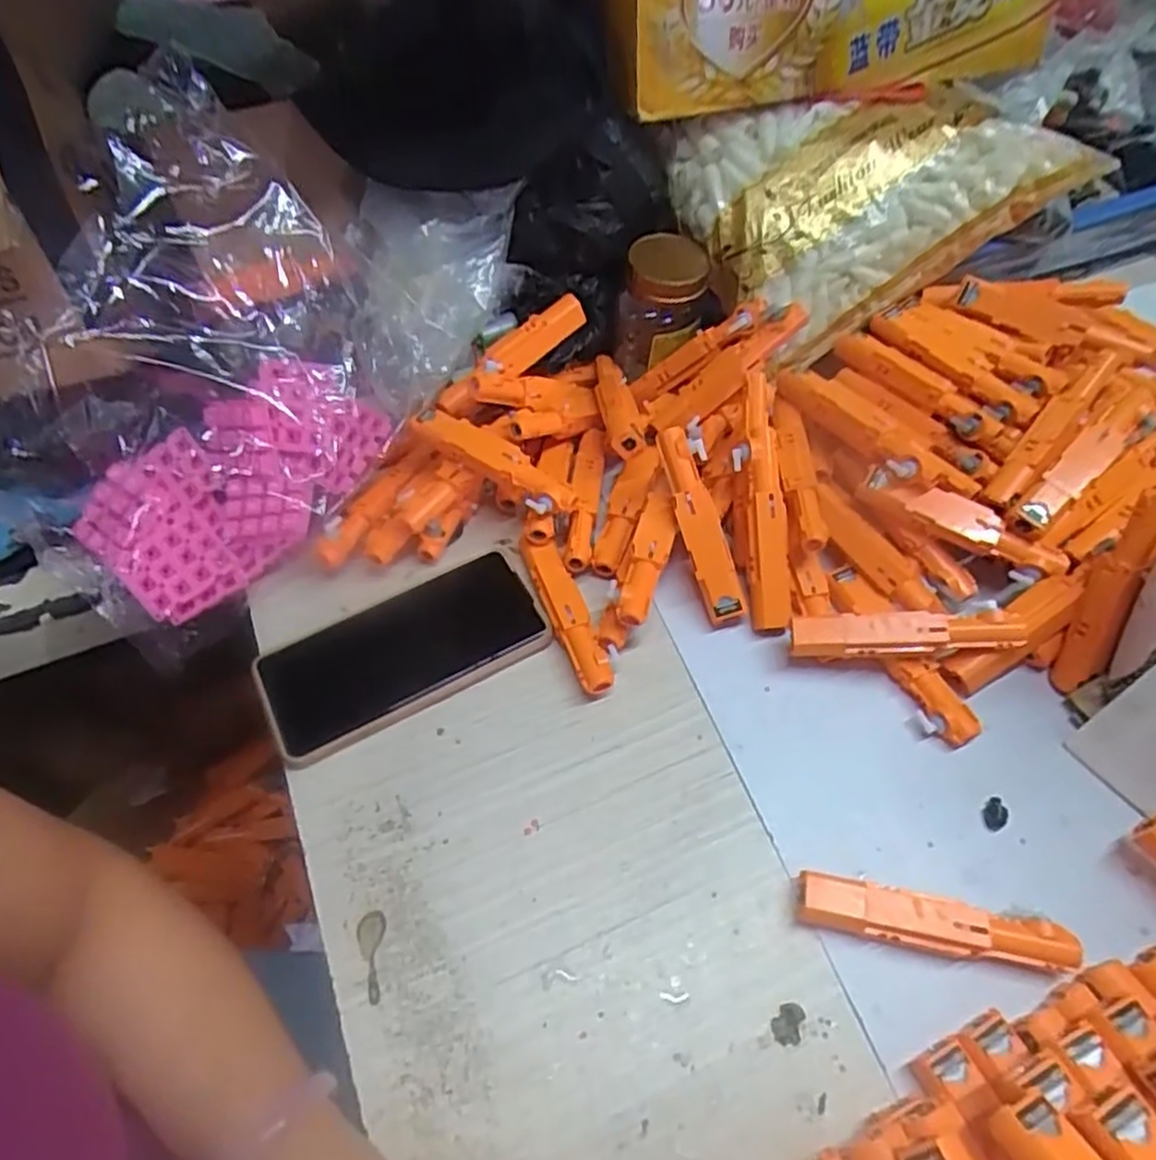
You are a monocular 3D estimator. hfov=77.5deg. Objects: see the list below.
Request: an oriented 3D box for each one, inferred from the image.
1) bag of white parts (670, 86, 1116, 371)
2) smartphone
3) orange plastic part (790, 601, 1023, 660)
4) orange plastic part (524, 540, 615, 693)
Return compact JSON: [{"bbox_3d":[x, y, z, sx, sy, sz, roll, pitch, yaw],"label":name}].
[{"bbox_3d":[0.181,-0.284,0.491,0.225,0.050,0.203,-34,89,7],"label":"bag of white parts"},{"bbox_3d":[-0.103,0.040,0.422,0.158,0.017,0.079,-25,59,-18],"label":"smartphone"},{"bbox_3d":[0.180,0.029,0.400,0.118,0.022,0.023,-4,54,11],"label":"orange plastic part"},{"bbox_3d":[-0.006,0.022,0.432,0.021,0.022,0.106,-17,57,-13],"label":"orange plastic part"}]

